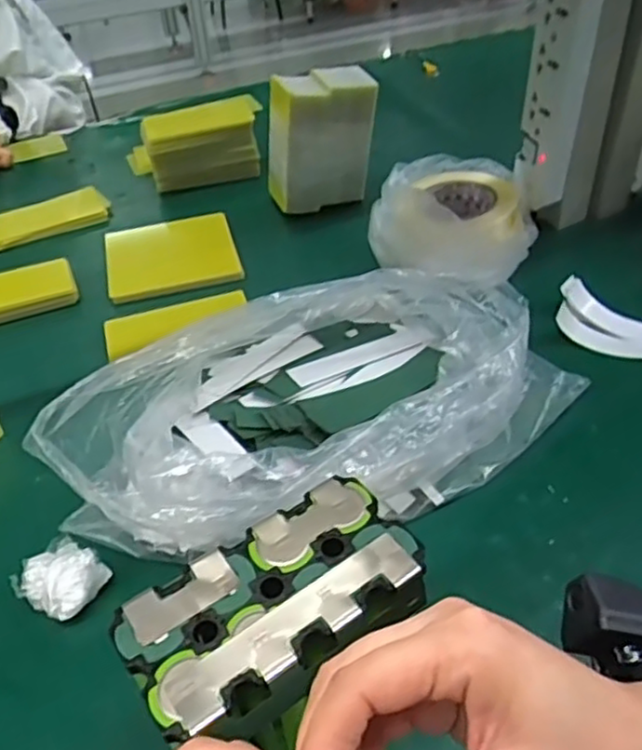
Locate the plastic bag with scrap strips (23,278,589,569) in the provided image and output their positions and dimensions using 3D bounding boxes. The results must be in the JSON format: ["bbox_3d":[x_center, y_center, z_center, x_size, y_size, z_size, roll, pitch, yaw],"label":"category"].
[{"bbox_3d":[-0.002,0.016,0.535,0.395,0.106,0.201,-21,45,-18],"label":"plastic bag with scrap strips"}]

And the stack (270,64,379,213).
[{"bbox_3d":[-0.001,-0.277,0.816,0.123,0.143,0.063,-12,42,-9],"label":"stack"}]

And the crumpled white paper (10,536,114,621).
[{"bbox_3d":[-0.176,0.140,0.469,0.054,0.027,0.048,26,50,29],"label":"crumpled white paper"}]

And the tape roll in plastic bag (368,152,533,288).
[{"bbox_3d":[0.141,-0.168,0.730,0.161,0.070,0.159,-2,42,2],"label":"tape roll in plastic bag"}]

